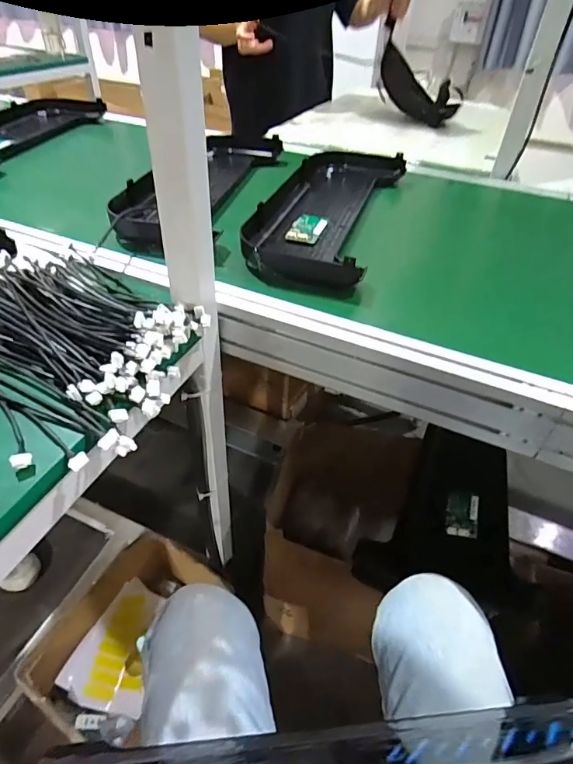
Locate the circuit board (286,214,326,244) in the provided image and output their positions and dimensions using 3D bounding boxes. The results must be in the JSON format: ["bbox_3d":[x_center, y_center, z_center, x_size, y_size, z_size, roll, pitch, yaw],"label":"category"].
[{"bbox_3d":[0.034,-0.247,0.728,0.053,0.013,0.093,9,42,7],"label":"circuit board"}]

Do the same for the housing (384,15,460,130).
[{"bbox_3d":[0.341,-0.804,1.231,0.262,0.119,0.034,45,50,-2],"label":"housing"}]

